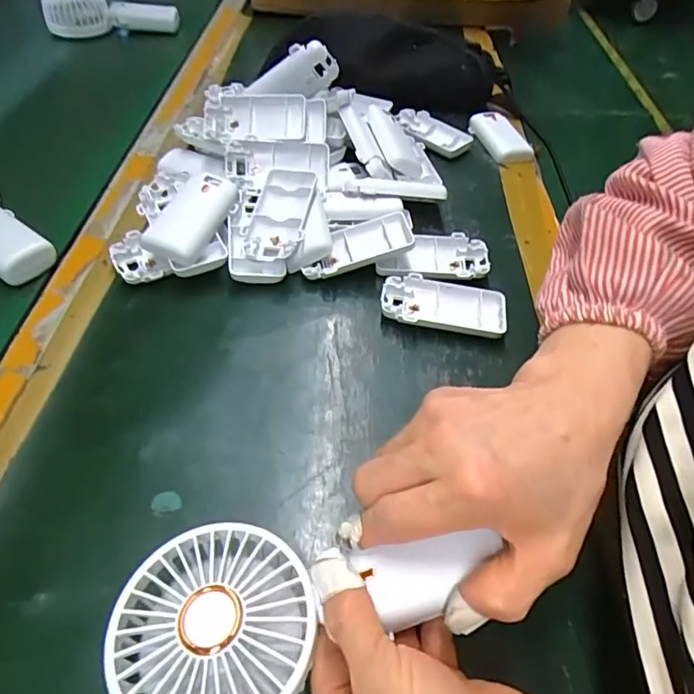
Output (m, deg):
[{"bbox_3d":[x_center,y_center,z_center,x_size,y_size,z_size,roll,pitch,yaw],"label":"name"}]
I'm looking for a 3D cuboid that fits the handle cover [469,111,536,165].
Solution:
[{"bbox_3d":[0.170,-0.234,0.570,0.048,0.013,0.090,-13,51,-12],"label":"handle cover"}]

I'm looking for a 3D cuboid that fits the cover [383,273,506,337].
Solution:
[{"bbox_3d":[0.074,-0.030,0.393,0.094,0.017,0.047,10,50,4],"label":"cover"}]

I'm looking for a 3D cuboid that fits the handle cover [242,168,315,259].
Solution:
[{"bbox_3d":[-0.057,-0.111,0.420,0.053,0.029,0.085,4,49,-1],"label":"handle cover"}]

